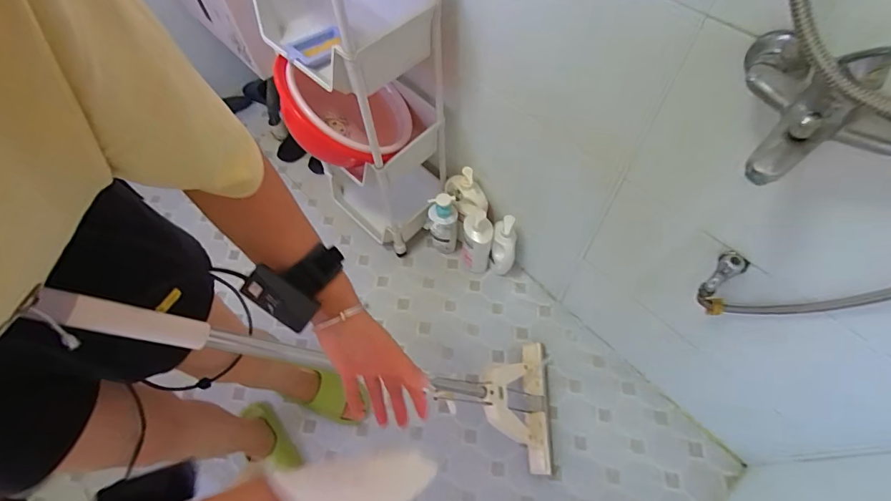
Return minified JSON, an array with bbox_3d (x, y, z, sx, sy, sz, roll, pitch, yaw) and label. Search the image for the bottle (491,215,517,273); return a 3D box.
[{"bbox_3d":[0.165,-0.019,1.162,0.067,0.247,0.085,9,61,8],"label":"bottle"}]

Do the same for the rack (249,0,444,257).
[{"bbox_3d":[-0.187,-0.393,0.933,0.345,0.925,0.290,38,69,22],"label":"rack"}]

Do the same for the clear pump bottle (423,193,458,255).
[{"bbox_3d":[-0.011,-0.058,1.180,0.076,0.248,0.073,8,61,7],"label":"clear pump bottle"}]

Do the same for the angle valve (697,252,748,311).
[{"bbox_3d":[0.448,0.048,0.679,0.067,0.120,0.045,-35,64,-16],"label":"angle valve"}]

